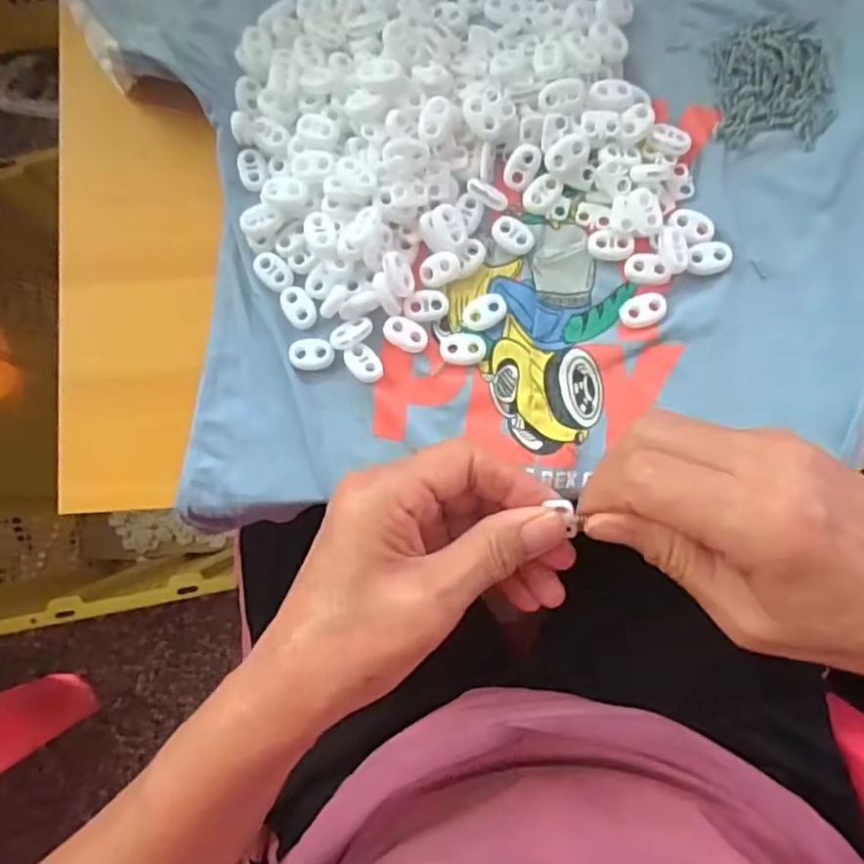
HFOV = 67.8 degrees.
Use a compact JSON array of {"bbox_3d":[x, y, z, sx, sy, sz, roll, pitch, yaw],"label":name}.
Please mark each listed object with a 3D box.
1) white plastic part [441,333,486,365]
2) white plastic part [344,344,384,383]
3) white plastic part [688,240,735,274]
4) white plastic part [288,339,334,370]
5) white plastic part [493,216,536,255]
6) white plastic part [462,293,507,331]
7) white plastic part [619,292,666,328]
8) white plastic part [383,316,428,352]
[{"bbox_3d":[0.016,-0.042,0.321,0.022,0.004,0.016,-1,86,3],"label":"white plastic part"},{"bbox_3d":[-0.034,-0.034,0.319,0.015,0.005,0.020,-32,85,1],"label":"white plastic part"},{"bbox_3d":[0.136,-0.085,0.315,0.023,0.005,0.016,-14,86,2],"label":"white plastic part"},{"bbox_3d":[-0.060,-0.039,0.323,0.022,0.004,0.016,1,86,3],"label":"white plastic part"},{"bbox_3d":[0.041,-0.100,0.324,0.017,0.004,0.022,-43,85,0],"label":"white plastic part"},{"bbox_3d":[0.027,-0.060,0.322,0.023,0.004,0.015,-30,85,1],"label":"white plastic part"},{"bbox_3d":[0.104,-0.060,0.315,0.022,0.004,0.016,-14,86,2],"label":"white plastic part"},{"bbox_3d":[-0.013,-0.049,0.321,0.022,0.005,0.016,22,88,4],"label":"white plastic part"}]

